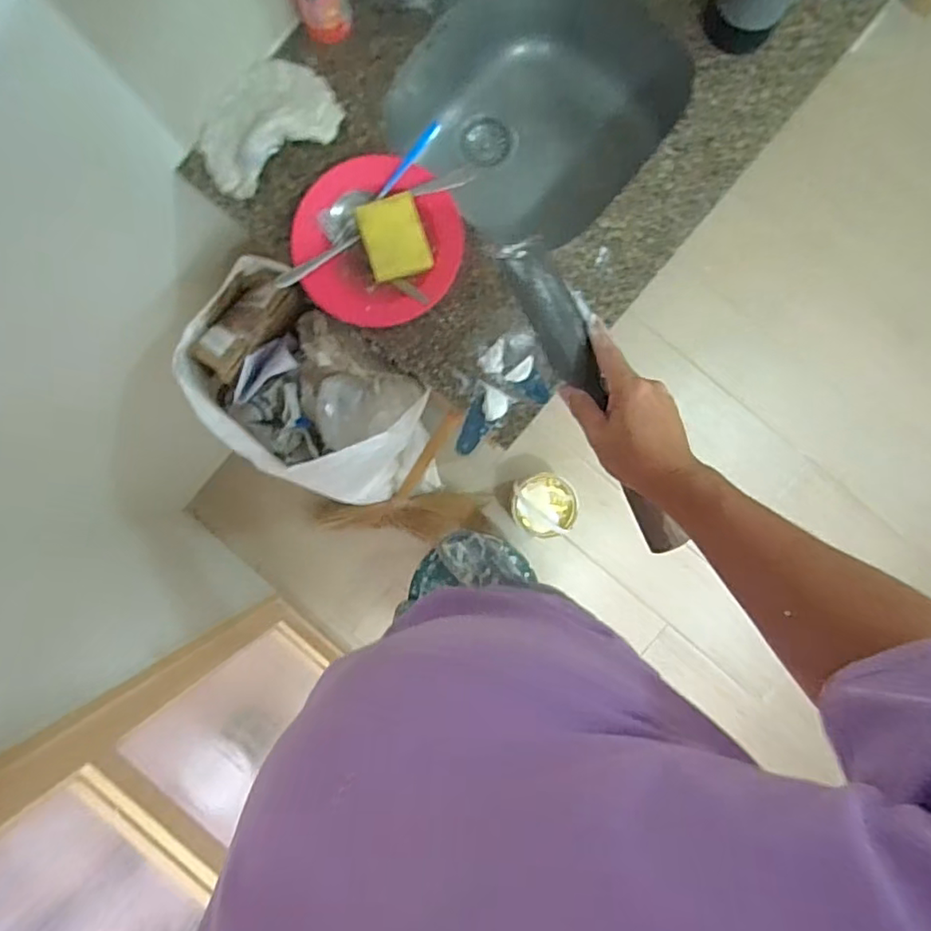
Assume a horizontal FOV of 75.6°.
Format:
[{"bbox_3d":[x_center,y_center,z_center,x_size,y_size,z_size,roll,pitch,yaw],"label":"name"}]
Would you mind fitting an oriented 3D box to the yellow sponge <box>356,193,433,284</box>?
[{"bbox_3d":[-0.091,-0.294,0.775,0.078,0.018,0.098,-16,90,1],"label":"yellow sponge"}]

